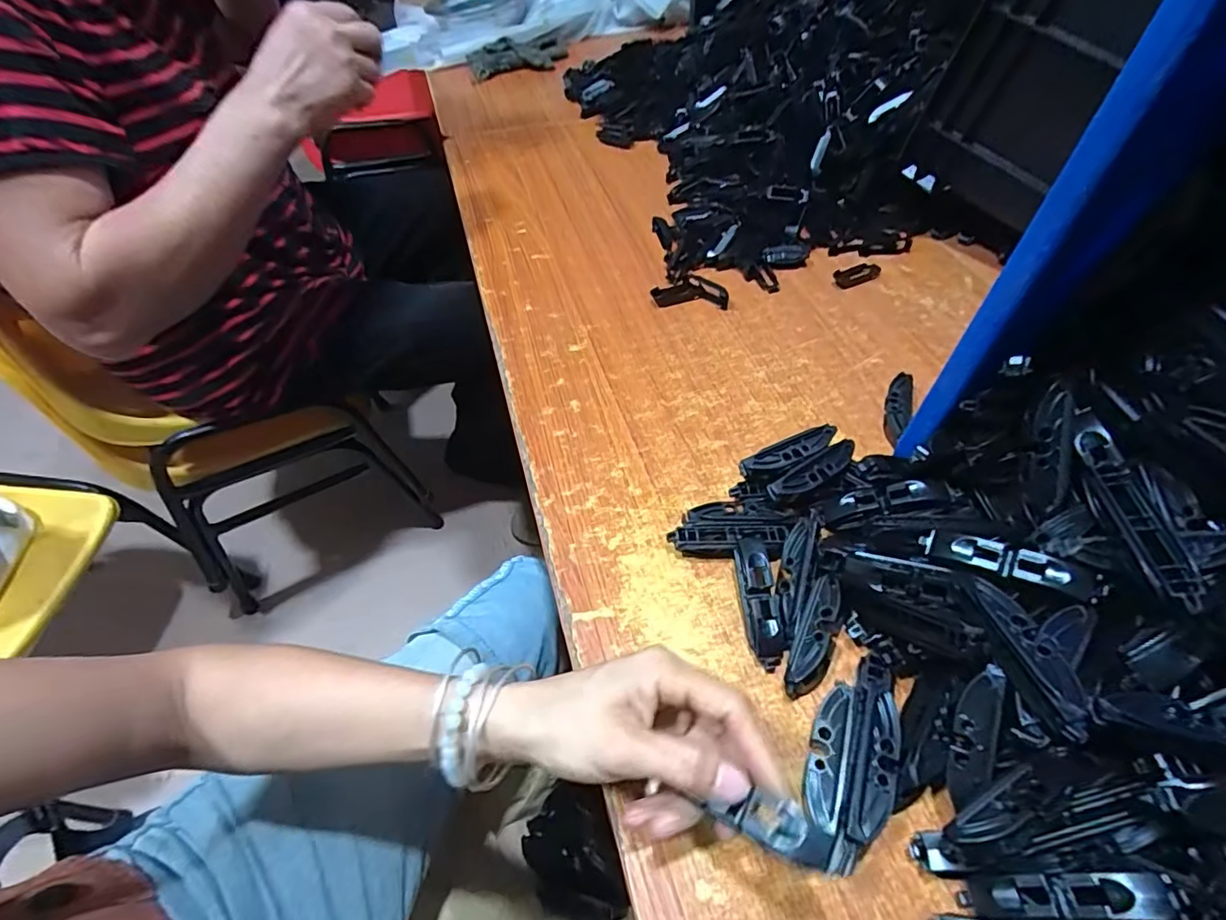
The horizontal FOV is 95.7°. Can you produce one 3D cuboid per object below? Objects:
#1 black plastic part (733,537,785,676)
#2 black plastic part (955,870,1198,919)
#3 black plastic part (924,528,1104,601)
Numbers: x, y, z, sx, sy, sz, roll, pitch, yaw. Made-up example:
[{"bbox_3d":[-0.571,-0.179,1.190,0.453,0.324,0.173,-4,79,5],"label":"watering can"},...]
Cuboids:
[{"bbox_3d":[0.089,0.087,0.341,0.022,0.014,0.078,-4,67,-2],"label":"black plastic part"},{"bbox_3d":[0.192,0.188,0.238,0.081,0.020,0.018,-31,41,32],"label":"black plastic part"},{"bbox_3d":[0.208,0.054,0.294,0.076,0.018,0.017,16,51,33],"label":"black plastic part"}]

